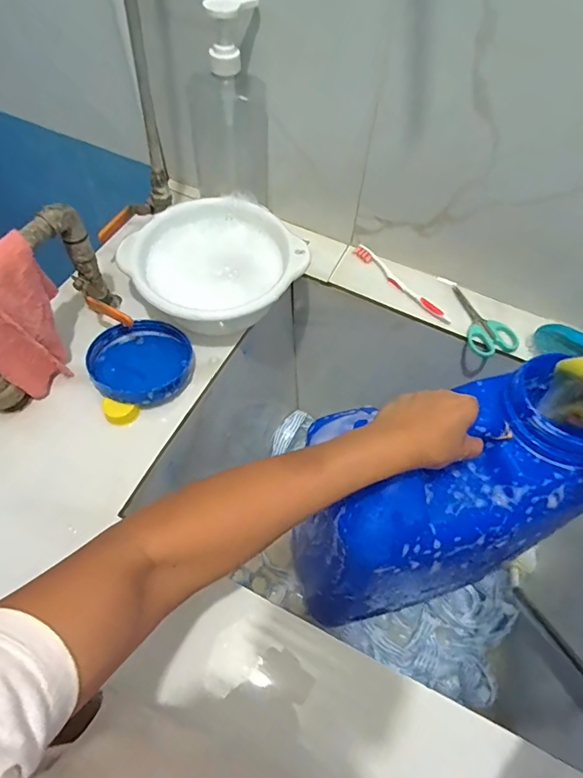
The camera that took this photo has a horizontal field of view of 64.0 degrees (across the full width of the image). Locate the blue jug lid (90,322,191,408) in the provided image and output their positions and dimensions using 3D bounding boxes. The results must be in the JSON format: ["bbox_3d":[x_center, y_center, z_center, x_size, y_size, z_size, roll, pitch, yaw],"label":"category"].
[{"bbox_3d":[-0.184,-0.032,0.574,0.118,0.039,0.117,1,60,-1],"label":"blue jug lid"}]

